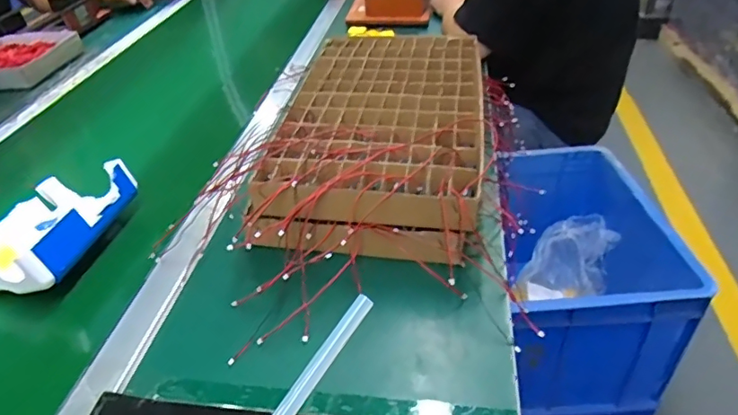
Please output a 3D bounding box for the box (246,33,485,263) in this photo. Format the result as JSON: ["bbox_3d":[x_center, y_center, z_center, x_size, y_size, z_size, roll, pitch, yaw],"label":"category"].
[{"bbox_3d":[0.023,-0.108,0.740,0.256,0.098,0.465,2,38,9],"label":"box"}]

